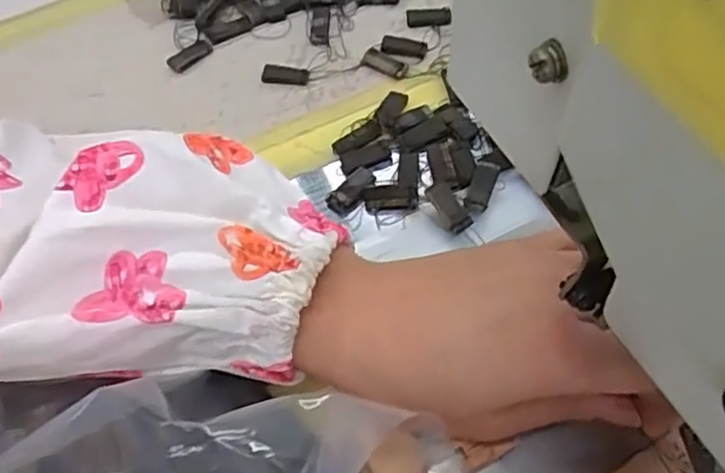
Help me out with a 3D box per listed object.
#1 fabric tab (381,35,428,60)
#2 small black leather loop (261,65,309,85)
[{"bbox_3d":[0.022,-0.100,0.331,0.023,0.004,0.012,11,61,10],"label":"fabric tab"},{"bbox_3d":[-0.040,-0.083,0.325,0.024,0.004,0.011,4,60,6],"label":"small black leather loop"}]

